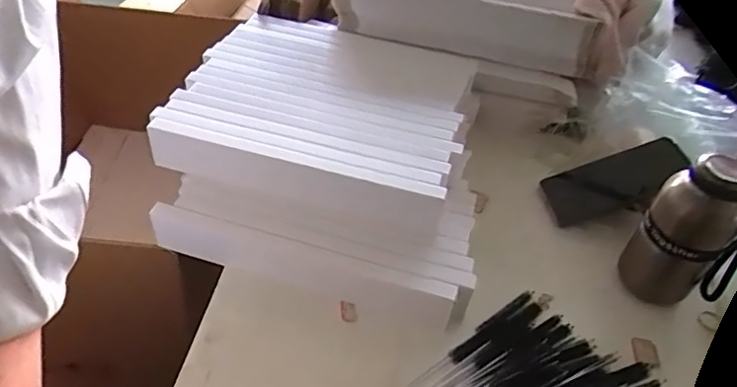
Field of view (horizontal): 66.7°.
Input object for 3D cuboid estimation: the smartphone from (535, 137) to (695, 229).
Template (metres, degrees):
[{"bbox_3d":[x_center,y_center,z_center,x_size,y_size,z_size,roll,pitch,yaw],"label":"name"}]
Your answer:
[{"bbox_3d":[0.285,-0.013,0.650,0.152,0.015,0.080,-17,51,21],"label":"smartphone"}]

